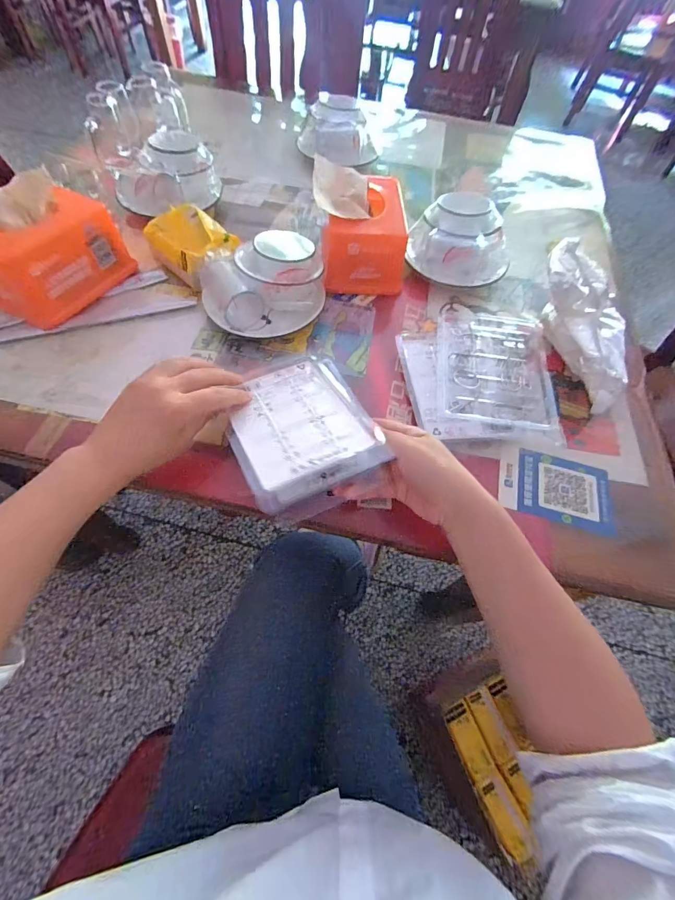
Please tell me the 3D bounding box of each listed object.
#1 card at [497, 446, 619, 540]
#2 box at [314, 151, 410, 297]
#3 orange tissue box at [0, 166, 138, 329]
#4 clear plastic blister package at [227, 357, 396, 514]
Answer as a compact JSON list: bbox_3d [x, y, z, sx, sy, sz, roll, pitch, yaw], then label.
[{"bbox_3d":[0.239,0.041,0.404,0.121,0.007,0.078,13,62,2],"label":"card"},{"bbox_3d":[0.031,-0.310,0.516,0.121,0.096,0.142,-1,62,-5],"label":"box"},{"bbox_3d":[-0.362,-0.248,0.458,0.099,0.106,0.160,31,64,12],"label":"orange tissue box"},{"bbox_3d":[-0.040,-0.025,0.379,0.134,0.034,0.170,-20,52,-16],"label":"clear plastic blister package"}]

